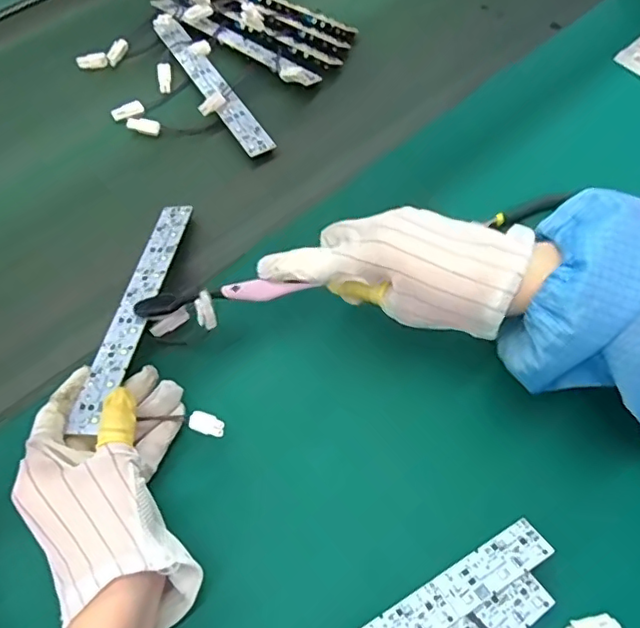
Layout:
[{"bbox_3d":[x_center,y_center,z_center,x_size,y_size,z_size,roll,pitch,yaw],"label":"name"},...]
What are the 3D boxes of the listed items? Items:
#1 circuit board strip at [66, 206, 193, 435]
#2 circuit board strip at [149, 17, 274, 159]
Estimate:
[{"bbox_3d":[-0.123,-0.007,0.380,0.025,0.005,0.189,7,52,5],"label":"circuit board strip"},{"bbox_3d":[-0.096,-0.204,0.503,0.024,0.007,0.186,-30,66,-13],"label":"circuit board strip"}]

